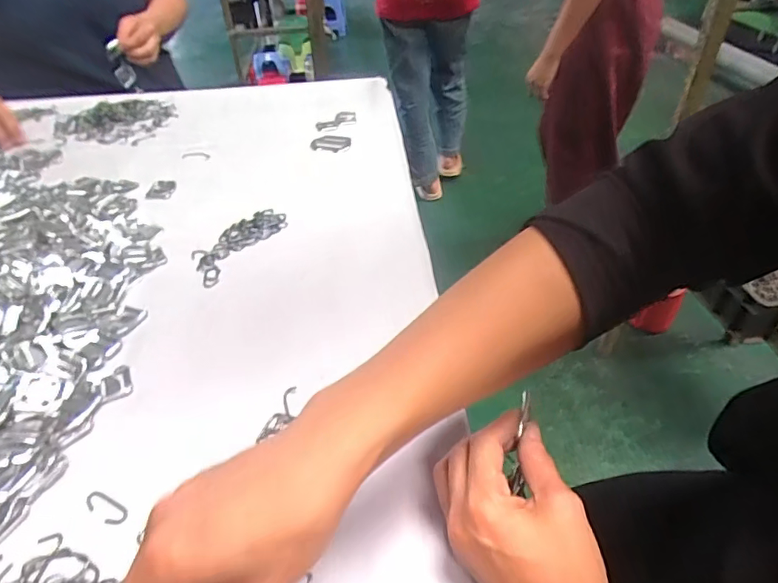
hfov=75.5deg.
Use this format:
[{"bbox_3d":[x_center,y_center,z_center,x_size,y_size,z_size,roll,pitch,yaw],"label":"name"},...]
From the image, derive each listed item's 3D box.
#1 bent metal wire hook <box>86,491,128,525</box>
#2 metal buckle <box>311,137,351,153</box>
[{"bbox_3d":[-0.181,0.137,0.321,0.034,0.004,0.012,20,45,22],"label":"bent metal wire hook"},{"bbox_3d":[-0.083,-0.210,0.721,0.056,0.009,0.042,2,41,4],"label":"metal buckle"}]

